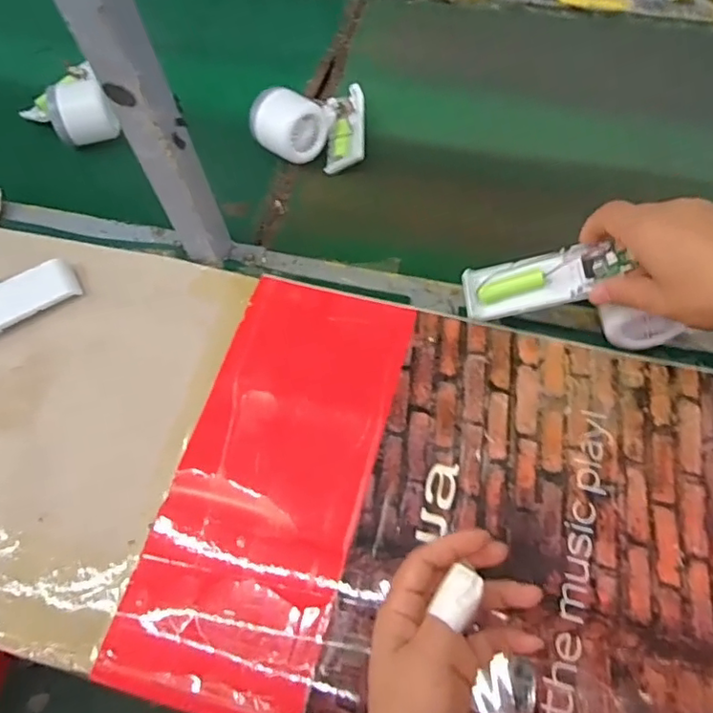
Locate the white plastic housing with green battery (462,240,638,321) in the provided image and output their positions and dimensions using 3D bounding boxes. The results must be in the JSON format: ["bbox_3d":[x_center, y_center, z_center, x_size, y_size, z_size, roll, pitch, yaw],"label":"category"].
[{"bbox_3d":[0.135,-0.058,0.435,0.112,0.026,0.042,-13,61,22],"label":"white plastic housing with green battery"}]

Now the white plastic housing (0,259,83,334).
[{"bbox_3d":[-0.294,-0.050,0.514,0.100,0.012,0.050,-29,65,-11],"label":"white plastic housing"}]

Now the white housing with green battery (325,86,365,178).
[{"bbox_3d":[-0.011,-0.231,0.596,0.038,0.015,0.105,-1,64,3],"label":"white housing with green battery"}]

